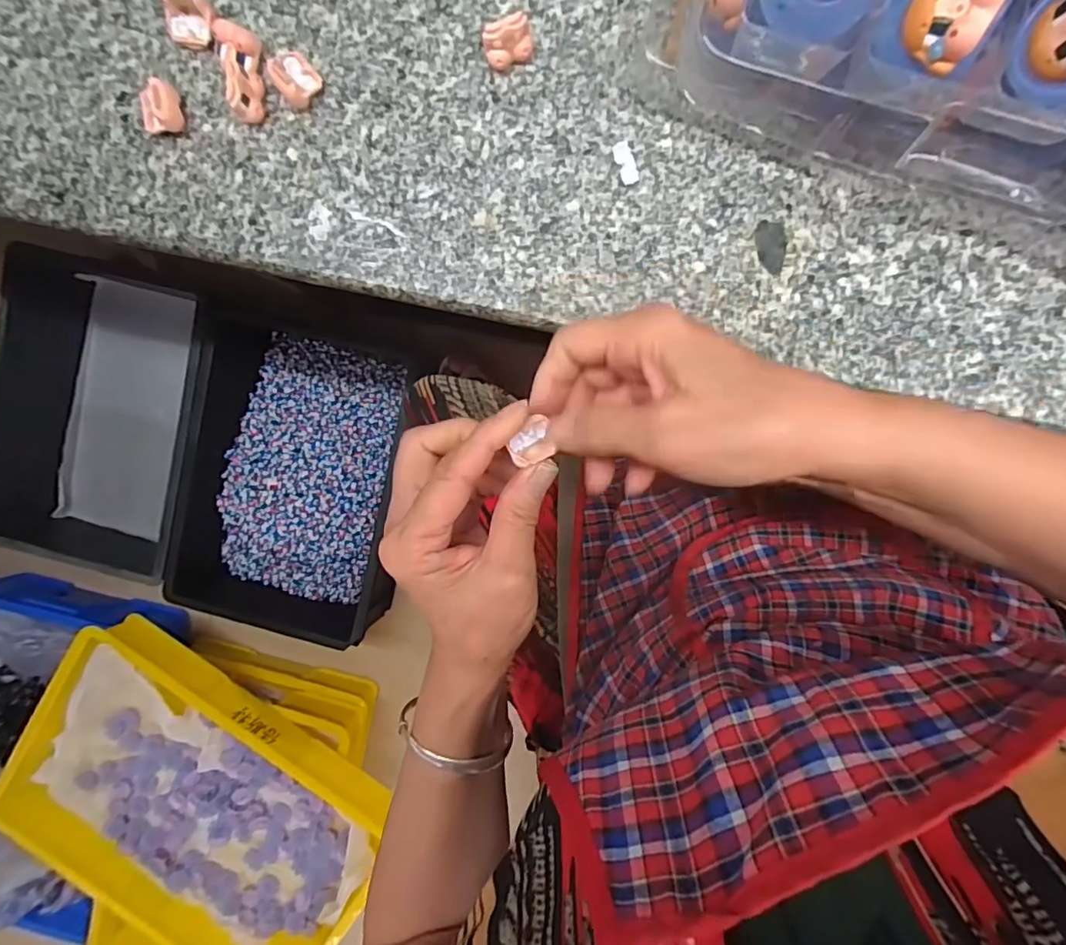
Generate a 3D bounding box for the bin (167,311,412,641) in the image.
[{"bbox_3d":[-0.418,0.035,0.984,0.380,0.175,0.586,11,97,4],"label":"bin"}]

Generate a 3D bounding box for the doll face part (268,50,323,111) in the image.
[{"bbox_3d":[-0.124,-0.206,0.277,0.020,0.013,0.028,-36,92,8],"label":"doll face part"}]

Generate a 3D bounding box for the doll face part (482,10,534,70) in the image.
[{"bbox_3d":[-0.011,-0.212,0.264,0.025,0.021,0.014,-24,94,7],"label":"doll face part"}]

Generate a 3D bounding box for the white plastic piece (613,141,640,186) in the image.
[{"bbox_3d":[0.047,-0.157,0.272,0.009,0.004,0.021,-21,94,7],"label":"white plastic piece"}]

